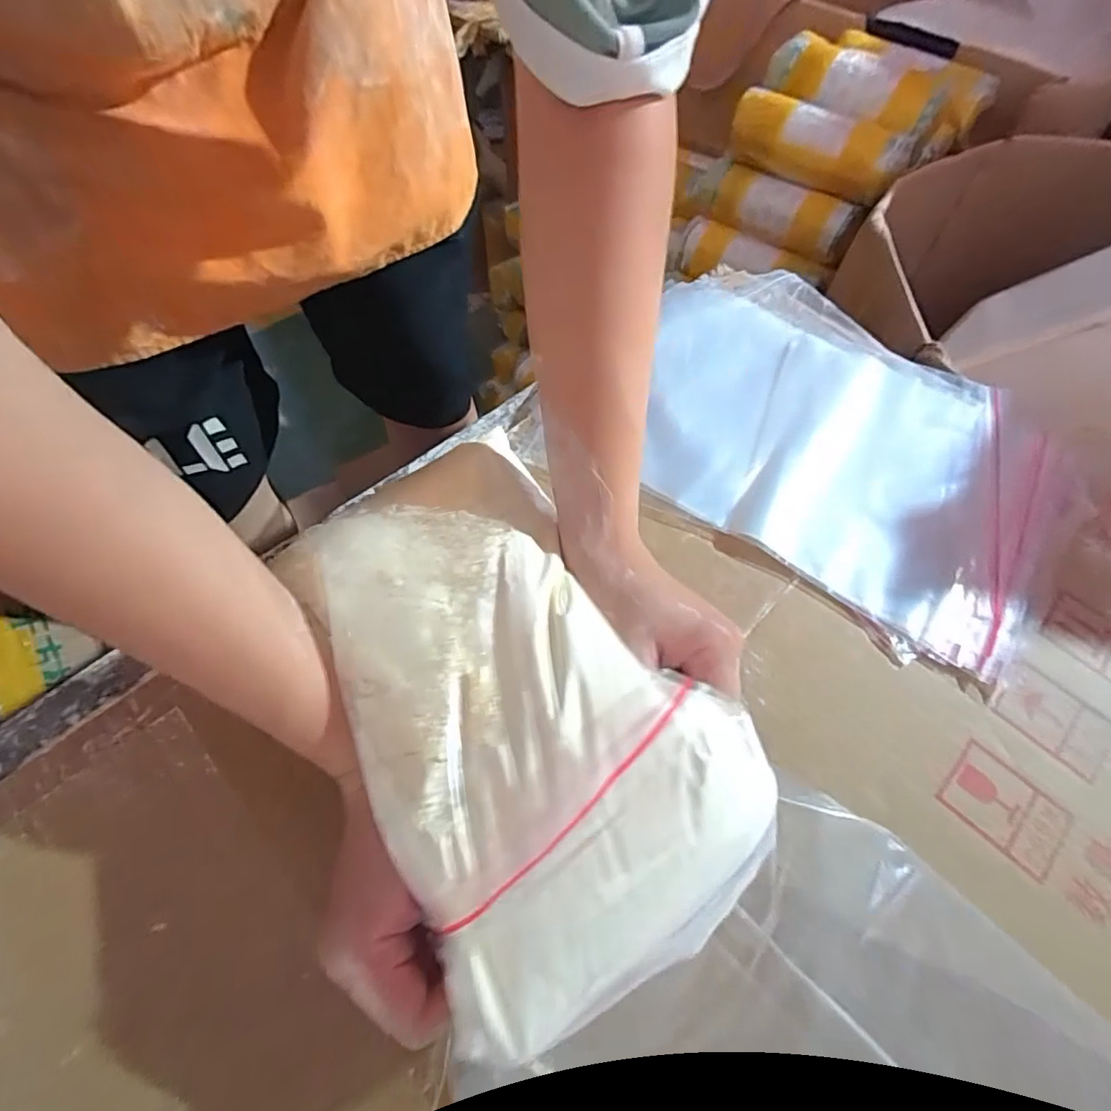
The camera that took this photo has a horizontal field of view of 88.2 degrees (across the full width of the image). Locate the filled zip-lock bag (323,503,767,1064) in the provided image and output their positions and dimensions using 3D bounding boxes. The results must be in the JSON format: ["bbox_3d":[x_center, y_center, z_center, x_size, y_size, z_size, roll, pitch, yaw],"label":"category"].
[{"bbox_3d":[-0.016,0.060,0.262,0.148,0.047,0.243,-22,63,-13],"label":"filled zip-lock bag"}]

